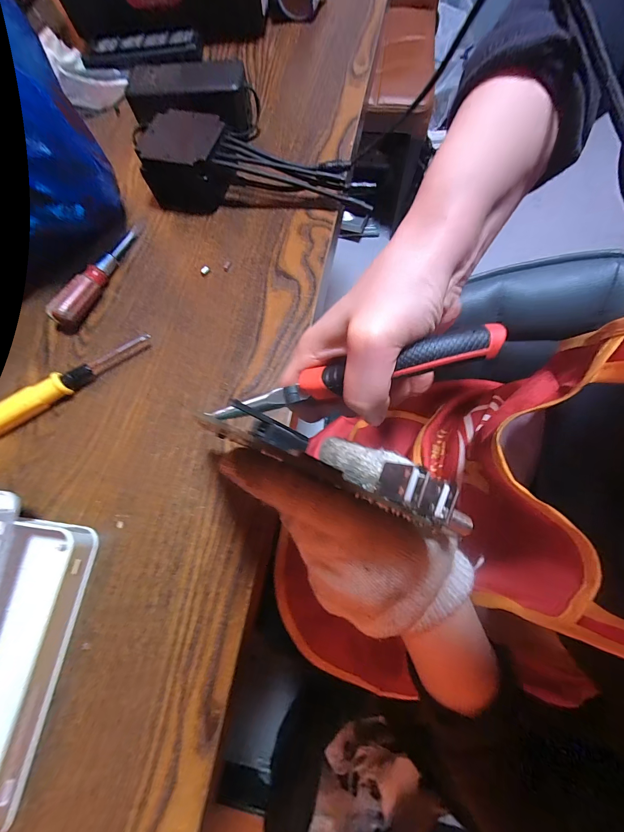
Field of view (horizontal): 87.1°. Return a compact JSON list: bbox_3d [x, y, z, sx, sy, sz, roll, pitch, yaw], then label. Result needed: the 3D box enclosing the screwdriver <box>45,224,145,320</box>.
[{"bbox_3d":[-0.207,-0.146,0.322,0.022,0.020,0.136,18,72,8],"label":"screwdriver"}]

